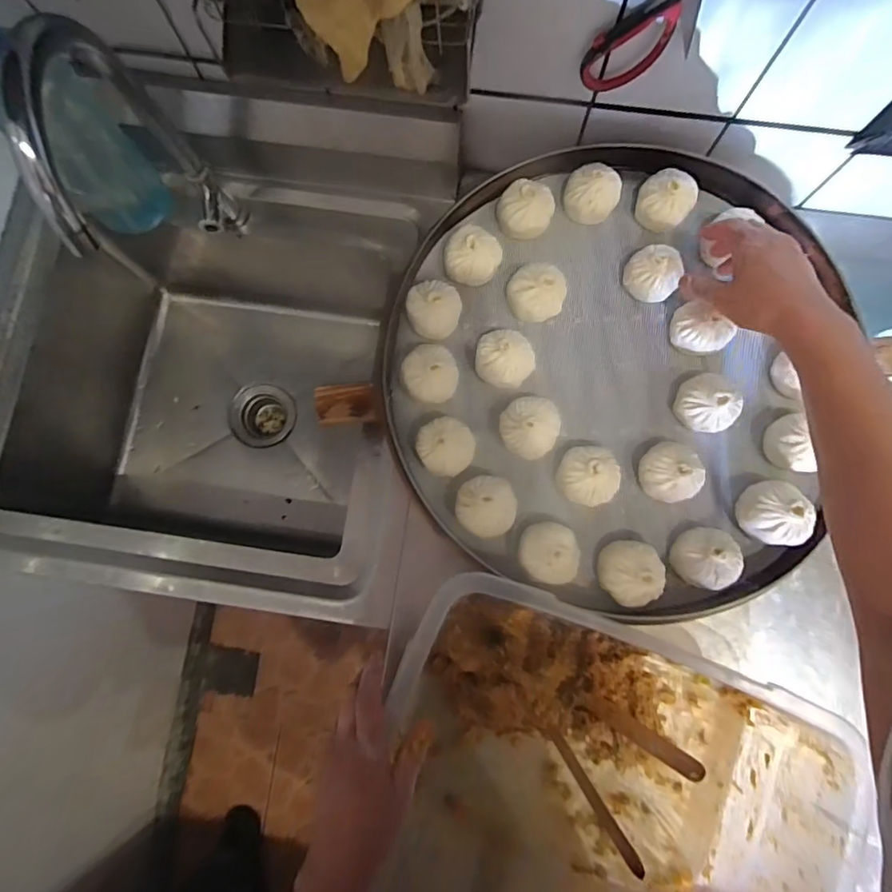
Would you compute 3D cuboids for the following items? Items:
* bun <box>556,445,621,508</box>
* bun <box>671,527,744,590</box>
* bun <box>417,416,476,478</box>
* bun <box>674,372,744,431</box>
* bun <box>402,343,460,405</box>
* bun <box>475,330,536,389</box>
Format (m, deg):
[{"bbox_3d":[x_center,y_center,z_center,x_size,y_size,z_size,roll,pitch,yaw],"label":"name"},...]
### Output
[{"bbox_3d":[0.143,0.031,0.498,0.057,0.053,0.057,0,81,1],"label":"bun"},{"bbox_3d":[0.255,0.109,0.476,0.055,0.034,0.056,0,81,1],"label":"bun"},{"bbox_3d":[0.001,0.001,0.505,0.055,0.048,0.057,0,81,1],"label":"bun"},{"bbox_3d":[0.264,-0.042,0.504,0.052,0.053,0.060,-26,81,-3],"label":"bun"},{"bbox_3d":[-0.016,-0.073,0.515,0.055,0.053,0.057,0,81,1],"label":"bun"},{"bbox_3d":[0.061,-0.091,0.516,0.059,0.053,0.057,0,81,1],"label":"bun"}]

